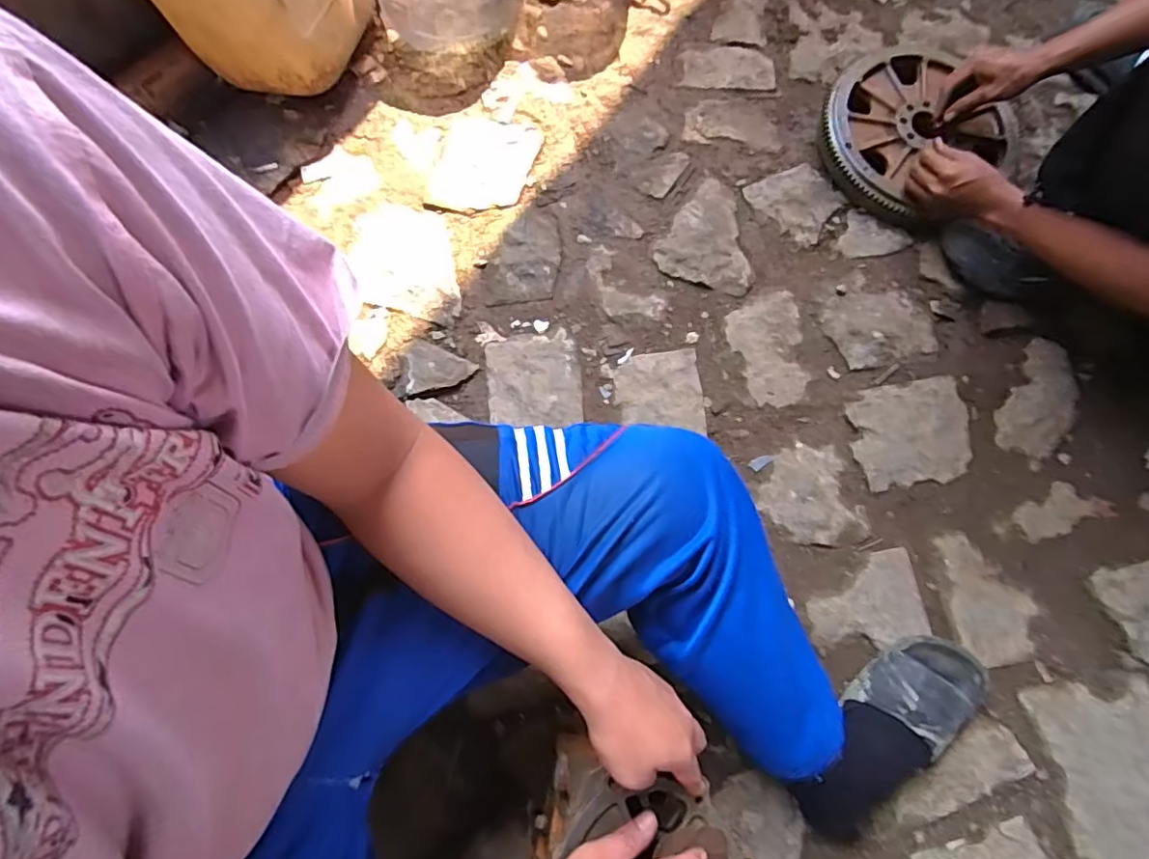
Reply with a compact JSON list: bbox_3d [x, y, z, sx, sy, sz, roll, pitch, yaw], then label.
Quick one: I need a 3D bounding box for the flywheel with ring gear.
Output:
[{"bbox_3d":[0.548,-0.496,0.986,0.290,0.054,0.273,0,76,1],"label":"flywheel with ring gear"}]

